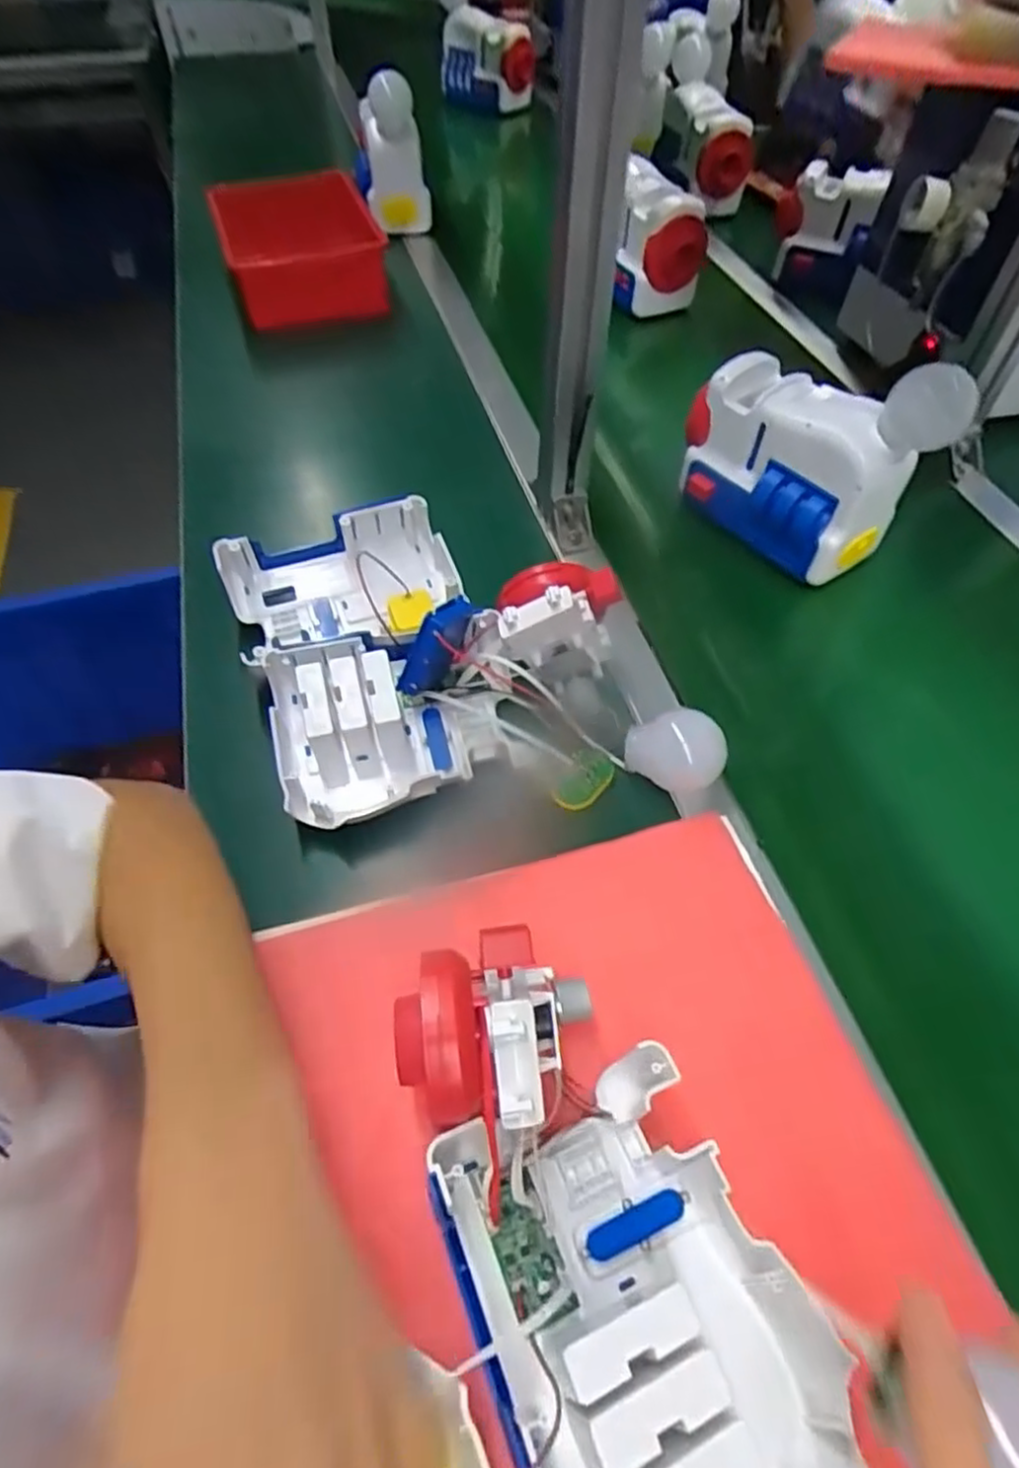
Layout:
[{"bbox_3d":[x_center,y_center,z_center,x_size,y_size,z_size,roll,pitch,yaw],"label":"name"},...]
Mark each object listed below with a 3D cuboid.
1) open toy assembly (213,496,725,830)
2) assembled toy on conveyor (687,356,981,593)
[{"bbox_3d":[-0.046,-0.071,0.569,0.337,0.113,0.305,-10,54,-8],"label":"open toy assembly"},{"bbox_3d":[0.250,-0.240,0.619,0.207,0.167,0.067,35,61,23],"label":"assembled toy on conveyor"}]

